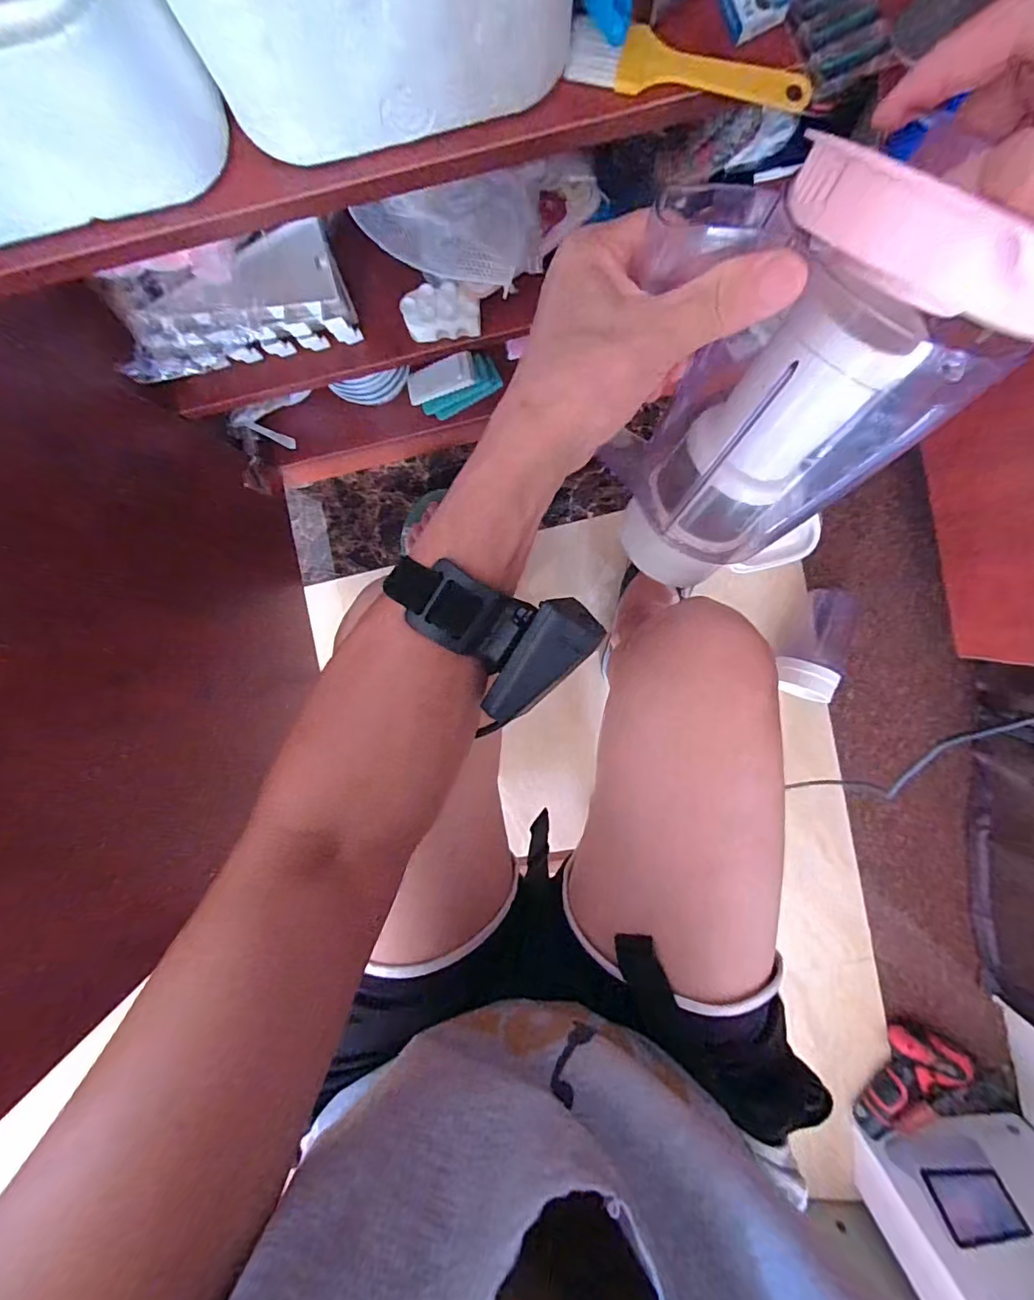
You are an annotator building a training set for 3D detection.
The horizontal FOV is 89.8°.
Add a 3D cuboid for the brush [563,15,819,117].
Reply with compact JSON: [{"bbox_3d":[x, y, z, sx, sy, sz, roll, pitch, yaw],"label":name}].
[{"bbox_3d":[0.096,-0.316,0.285,0.134,0.009,0.025,8,114,-5],"label":"brush"}]

